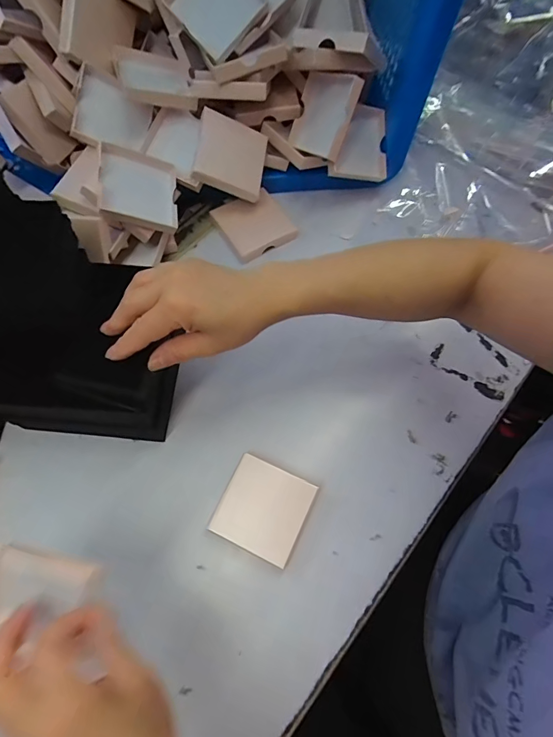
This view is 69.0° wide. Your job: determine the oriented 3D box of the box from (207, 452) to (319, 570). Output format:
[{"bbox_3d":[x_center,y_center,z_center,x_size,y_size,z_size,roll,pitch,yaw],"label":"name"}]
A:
[{"bbox_3d":[-0.012,0.131,0.377,0.076,0.022,0.076,24,69,8],"label":"box"}]

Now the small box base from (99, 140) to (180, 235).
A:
[{"bbox_3d":[-0.145,-0.191,0.428,0.079,0.010,0.087,4,73,-35],"label":"small box base"}]

